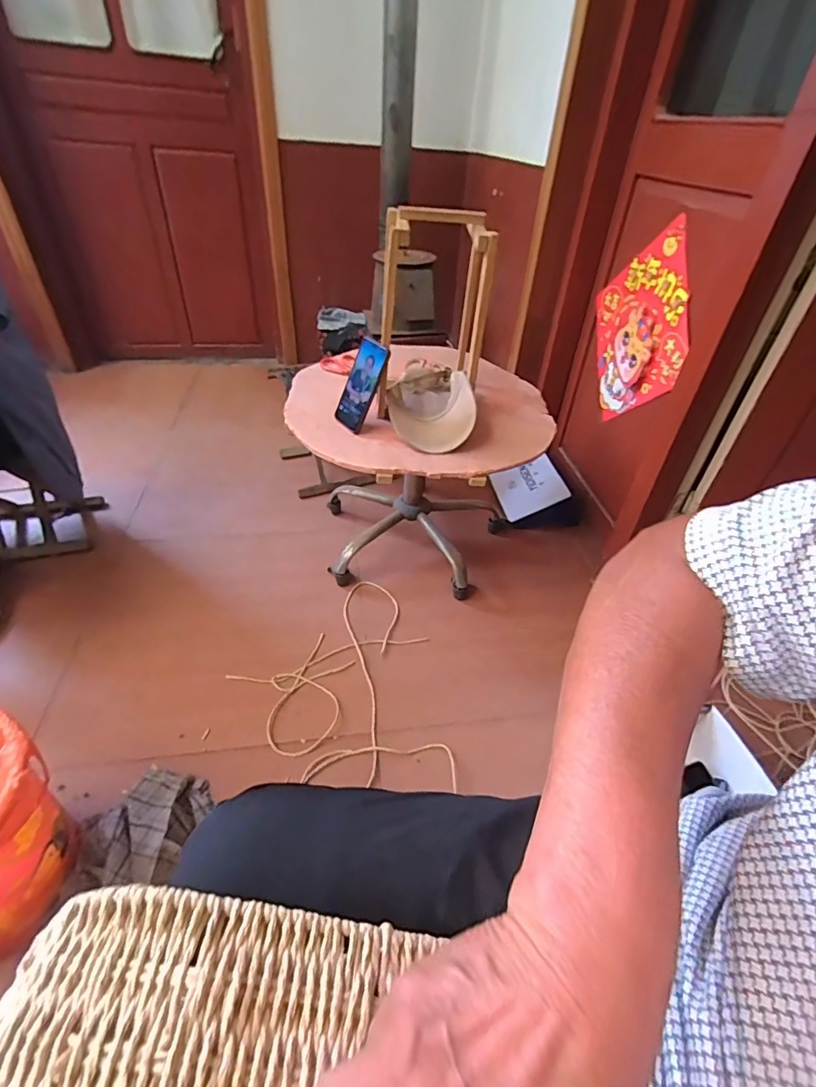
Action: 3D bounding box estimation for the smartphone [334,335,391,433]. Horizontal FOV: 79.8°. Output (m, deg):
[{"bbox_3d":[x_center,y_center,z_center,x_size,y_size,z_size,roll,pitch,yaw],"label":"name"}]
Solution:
[{"bbox_3d":[-0.086,-0.290,0.900,0.075,0.160,0.015,42,29,26],"label":"smartphone"}]

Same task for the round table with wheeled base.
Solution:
[{"bbox_3d":[0.019,-0.152,1.146,0.523,0.412,0.479,3,41,-3],"label":"round table with wheeled base"}]

